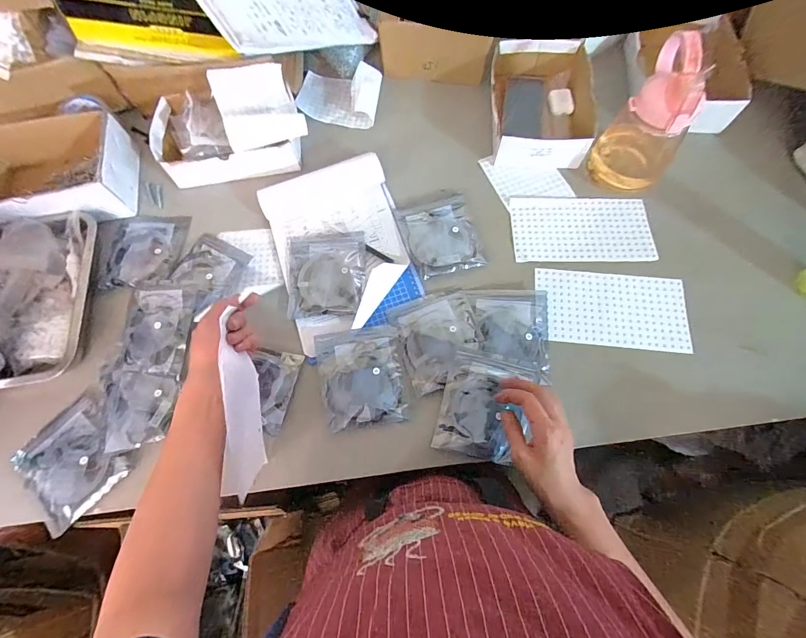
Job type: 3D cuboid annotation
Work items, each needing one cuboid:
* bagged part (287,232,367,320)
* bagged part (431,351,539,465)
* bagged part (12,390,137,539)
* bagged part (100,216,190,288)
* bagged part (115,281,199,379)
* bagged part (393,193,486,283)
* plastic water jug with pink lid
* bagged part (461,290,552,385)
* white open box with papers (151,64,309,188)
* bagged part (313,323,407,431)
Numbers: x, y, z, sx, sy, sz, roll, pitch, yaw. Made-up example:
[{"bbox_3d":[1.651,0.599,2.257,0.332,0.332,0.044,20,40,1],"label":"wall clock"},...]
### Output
[{"bbox_3d":[-0.128,-0.079,0.618,0.130,0.017,0.152,-3,69,0],"label":"bagged part"},{"bbox_3d":[0.117,0.126,0.534,0.121,0.015,0.139,14,70,6],"label":"bagged part"},{"bbox_3d":[-0.471,0.200,0.536,0.148,0.015,0.134,42,75,15],"label":"bagged part"},{"bbox_3d":[-0.455,-0.122,0.650,0.132,0.015,0.149,4,70,3],"label":"bagged part"},{"bbox_3d":[-0.384,0.013,0.583,0.110,0.018,0.148,0,77,10],"label":"bagged part"},{"bbox_3d":[0.066,-0.146,0.644,0.114,0.012,0.148,-14,70,-4],"label":"bagged part"},{"bbox_3d":[0.394,-0.305,0.602,0.115,0.199,0.092,37,74,14],"label":"plastic water jug with pink lid"},{"bbox_3d":[0.165,0.019,0.574,0.125,0.012,0.147,3,69,2],"label":"bagged part"},{"bbox_3d":[-0.312,-0.348,0.673,0.272,0.112,0.171,-9,69,-2],"label":"white open box with papers"},{"bbox_3d":[-0.061,0.085,0.561,0.124,0.008,0.146,-9,69,-2],"label":"bagged part"}]

